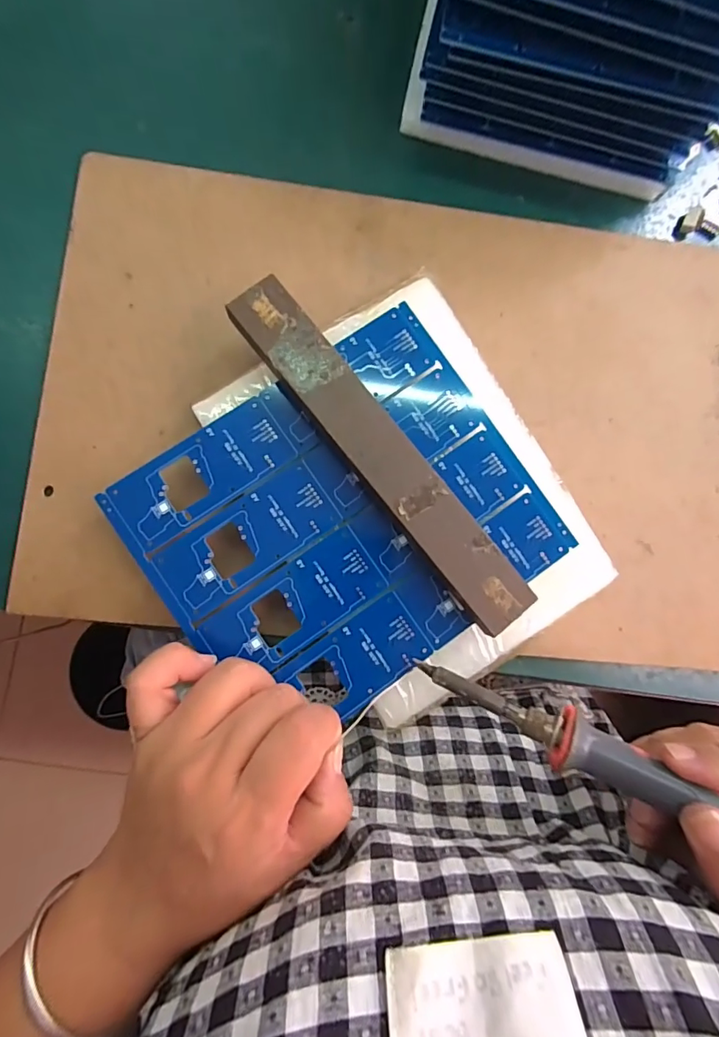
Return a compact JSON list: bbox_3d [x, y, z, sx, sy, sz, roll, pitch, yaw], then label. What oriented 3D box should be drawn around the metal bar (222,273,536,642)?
[{"bbox_3d":[0.010,-0.031,0.241,0.032,0.018,0.205,-39,90,-5],"label":"metal bar"}]

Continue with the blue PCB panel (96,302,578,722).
[{"bbox_3d":[-0.006,0.001,0.246,0.186,0.004,0.159,-35,88,-7],"label":"blue PCB panel"}]

